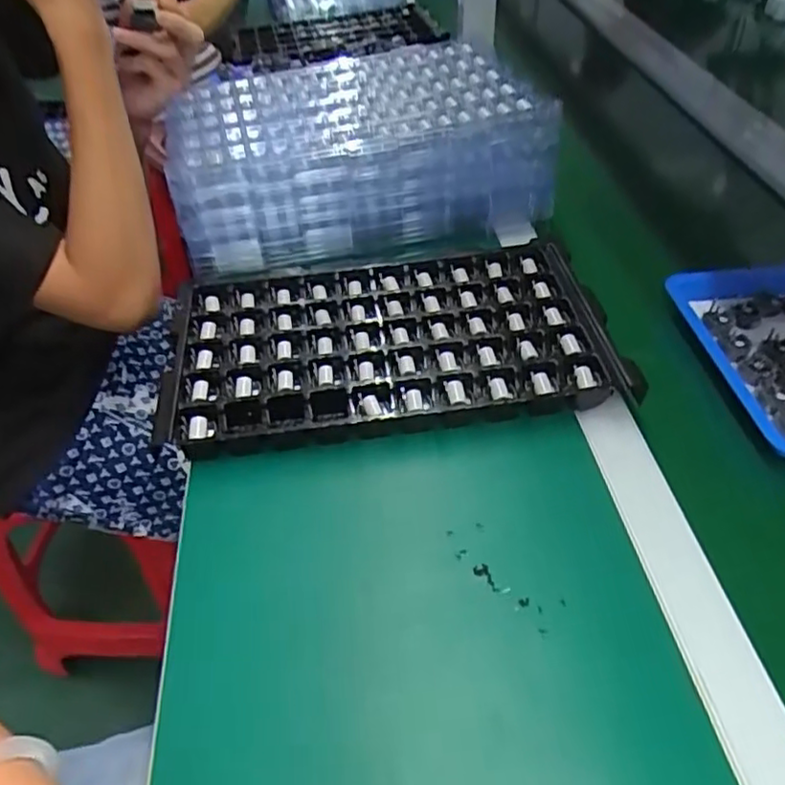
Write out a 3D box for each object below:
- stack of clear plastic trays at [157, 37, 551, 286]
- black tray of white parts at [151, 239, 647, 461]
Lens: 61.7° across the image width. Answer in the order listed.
[{"bbox_3d":[-0.051,-0.258,0.687,0.356,0.111,0.255,-18,44,-16],"label":"stack of clear plastic trays"},{"bbox_3d":[-0.007,-0.048,0.553,0.356,0.034,0.191,-6,42,-4],"label":"black tray of white parts"}]

